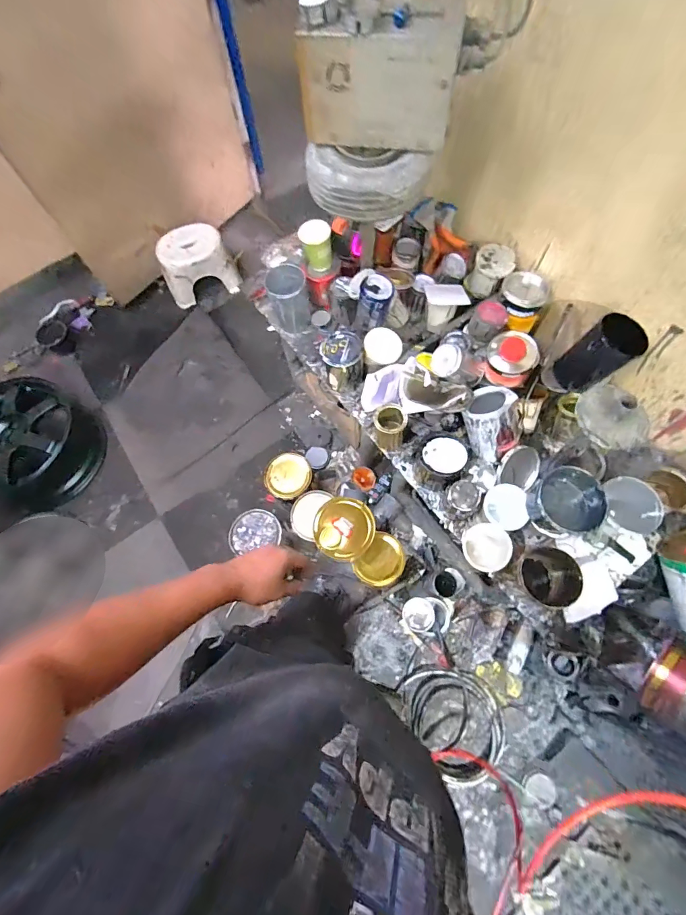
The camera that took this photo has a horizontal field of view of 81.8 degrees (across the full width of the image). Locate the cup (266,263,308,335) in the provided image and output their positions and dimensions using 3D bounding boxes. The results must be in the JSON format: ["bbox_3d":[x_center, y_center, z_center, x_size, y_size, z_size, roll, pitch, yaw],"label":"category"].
[{"bbox_3d":[-0.141,-0.411,1.054,0.102,0.141,0.106,-8,69,-2],"label":"cup"}]

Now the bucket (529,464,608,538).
[{"bbox_3d":[0.408,0.085,0.741,0.114,0.104,0.112,-1,69,1],"label":"bucket"}]

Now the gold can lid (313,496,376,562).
[{"bbox_3d":[0.003,0.188,1.050,0.155,0.023,0.156,1,79,-4],"label":"gold can lid"}]

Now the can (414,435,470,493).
[{"bbox_3d":[0.214,0.013,0.867,0.109,0.113,0.091,28,74,25],"label":"can"}]

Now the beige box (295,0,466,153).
[{"bbox_3d":[0.059,-0.641,0.674,0.257,0.164,0.096,13,69,7],"label":"beige box"}]

